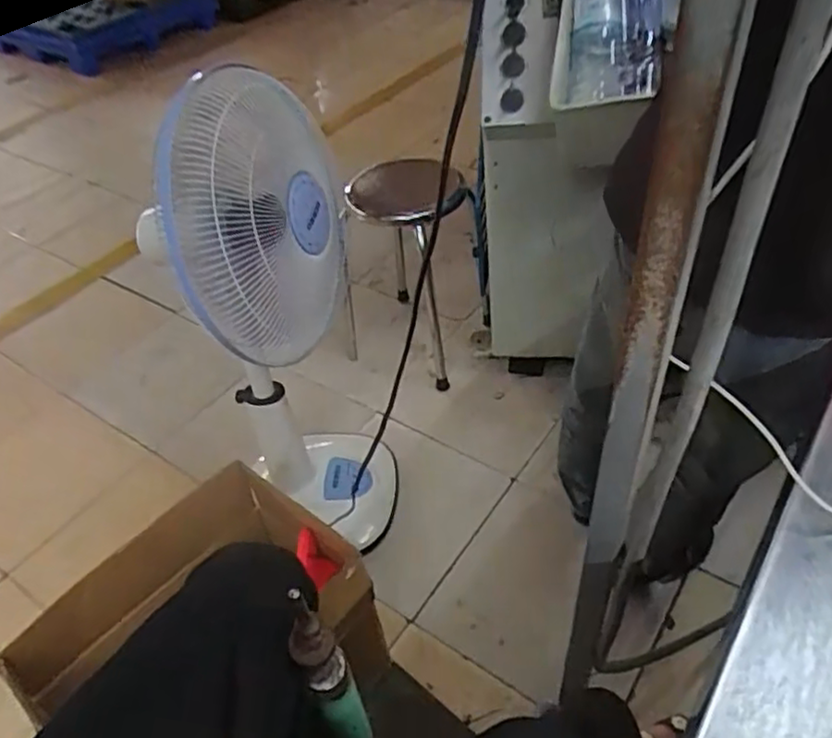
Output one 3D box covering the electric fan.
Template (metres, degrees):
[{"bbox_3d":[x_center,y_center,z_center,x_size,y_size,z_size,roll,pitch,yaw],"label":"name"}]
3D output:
[{"bbox_3d":[-0.229,-0.010,1.267,0.318,1.028,0.417,-14,43,-7],"label":"electric fan"}]

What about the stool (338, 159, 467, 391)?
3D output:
[{"bbox_3d":[-0.027,-0.229,1.754,0.350,0.531,0.330,-4,43,4],"label":"stool"}]

